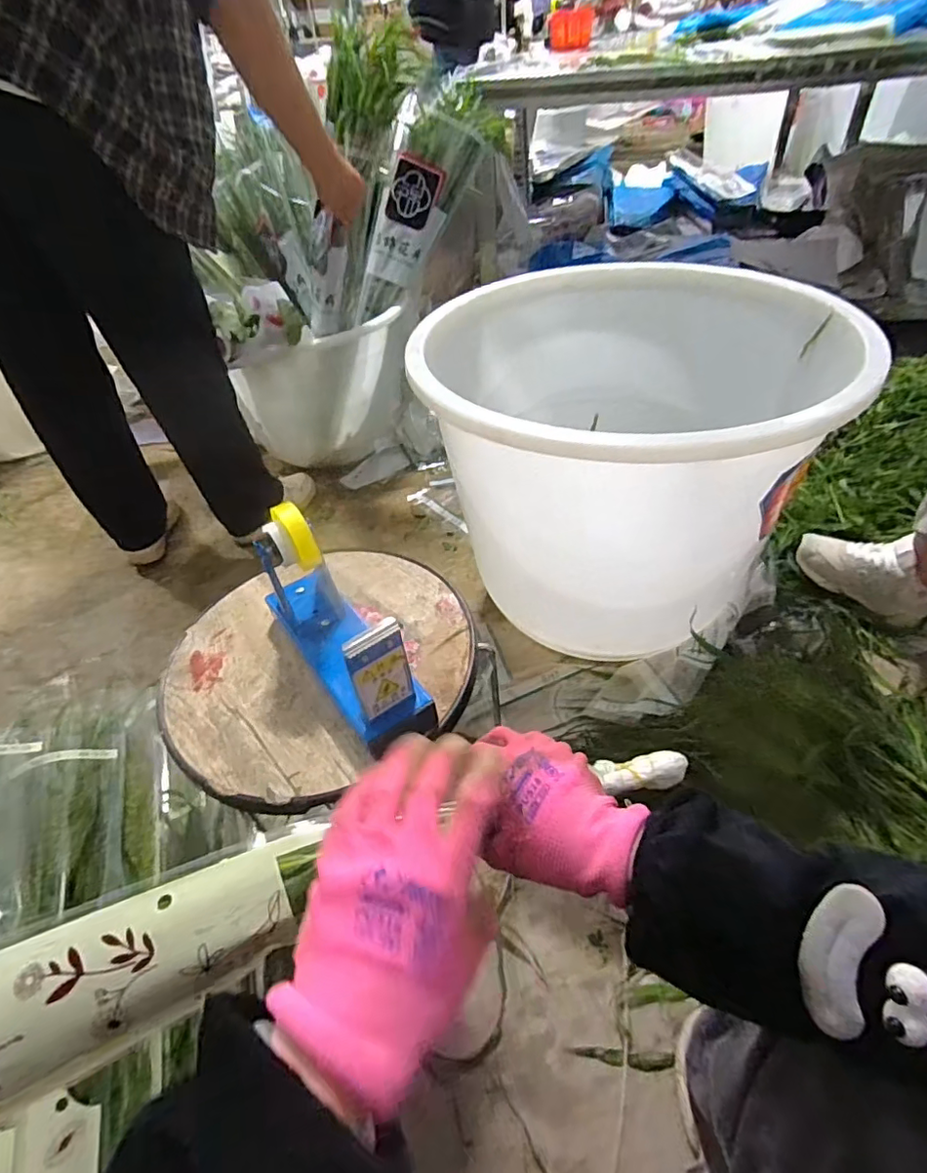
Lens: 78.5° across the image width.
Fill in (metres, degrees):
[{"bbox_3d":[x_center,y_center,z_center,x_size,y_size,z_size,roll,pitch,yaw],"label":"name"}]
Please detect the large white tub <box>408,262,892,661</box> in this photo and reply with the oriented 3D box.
[{"bbox_3d":[0.250,-0.222,0.952,0.584,0.418,0.577,-3,44,3],"label":"large white tub"}]

